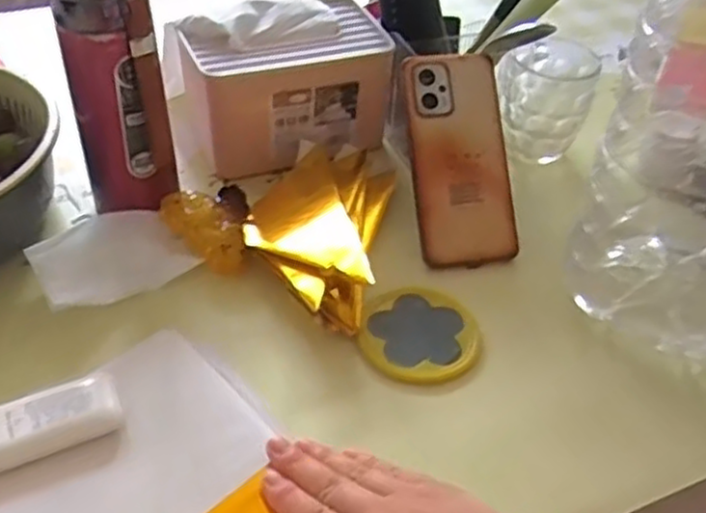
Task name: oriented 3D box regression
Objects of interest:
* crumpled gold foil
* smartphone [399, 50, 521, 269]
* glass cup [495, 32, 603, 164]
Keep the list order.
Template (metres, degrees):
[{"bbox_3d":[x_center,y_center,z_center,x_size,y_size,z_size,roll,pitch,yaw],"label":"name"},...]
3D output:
[{"bbox_3d":[-0.030,-0.024,0.557,0.106,0.045,0.184,8,43,4],"label":"crumpled gold foil"},{"bbox_3d":[0.083,-0.076,0.571,0.076,0.015,0.164,-6,84,-5],"label":"smartphone"},{"bbox_3d":[0.171,-0.141,0.663,0.081,0.085,0.079,1,42,-1],"label":"glass cup"}]

